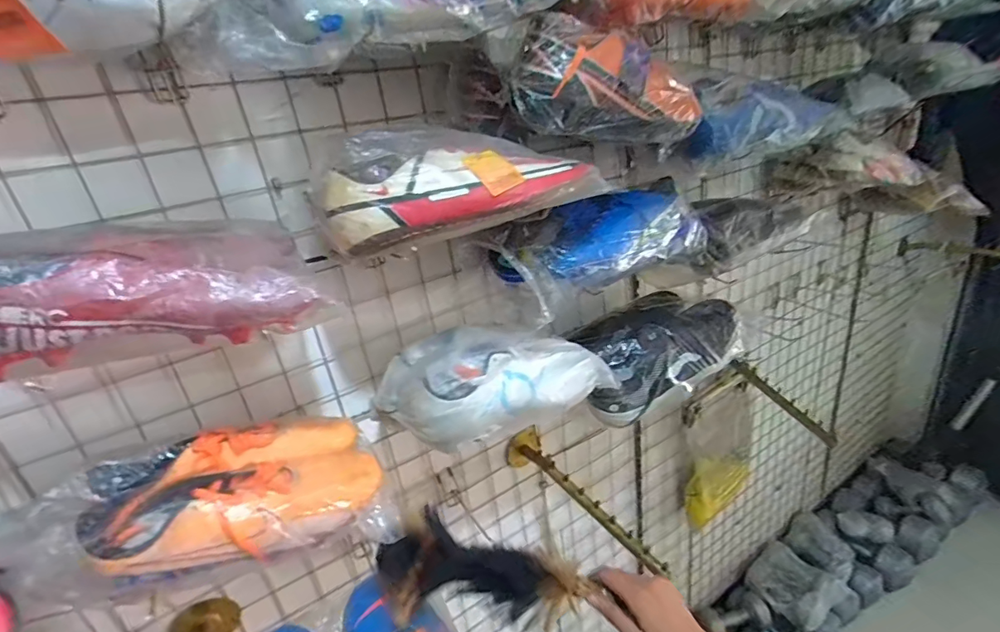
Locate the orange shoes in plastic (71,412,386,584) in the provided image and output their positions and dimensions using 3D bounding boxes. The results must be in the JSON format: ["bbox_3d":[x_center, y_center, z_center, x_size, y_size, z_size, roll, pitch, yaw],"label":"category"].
[{"bbox_3d":[-0.240,0.155,0.452,0.220,0.093,0.123,-16,24,-18],"label":"orange shoes in plastic"}]

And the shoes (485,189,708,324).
[{"bbox_3d":[0.127,-0.098,0.581,0.322,0.090,0.101,-27,29,-38],"label":"shoes"}]

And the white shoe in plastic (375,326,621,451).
[{"bbox_3d":[-0.003,0.066,0.566,0.271,0.089,0.113,-16,24,-20],"label":"white shoe in plastic"}]

